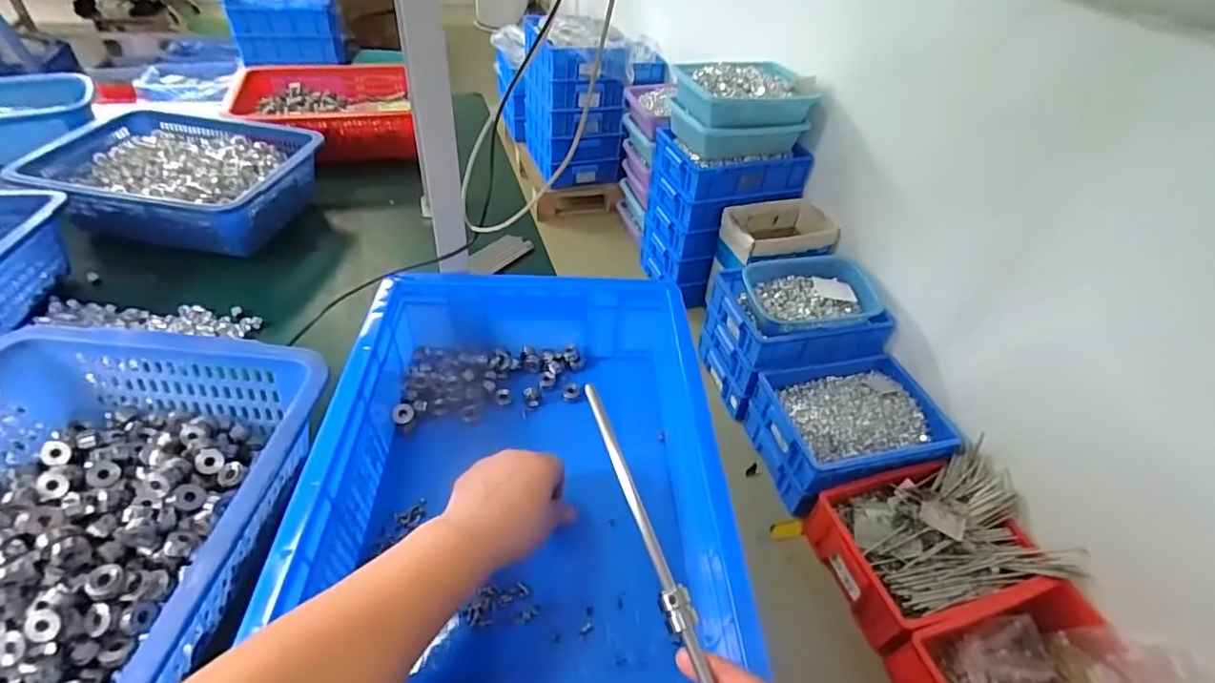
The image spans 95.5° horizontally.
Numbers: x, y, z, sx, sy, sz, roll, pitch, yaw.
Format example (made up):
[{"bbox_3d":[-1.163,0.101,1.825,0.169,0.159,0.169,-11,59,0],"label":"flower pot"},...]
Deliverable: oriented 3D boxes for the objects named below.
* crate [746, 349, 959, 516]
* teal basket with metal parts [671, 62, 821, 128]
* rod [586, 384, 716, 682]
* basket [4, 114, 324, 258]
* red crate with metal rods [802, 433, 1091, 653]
[{"bbox_3d":[0.632,0.224,1.454,0.453,0.170,0.339,-8,45,-16],"label":"crate"},{"bbox_3d":[0.413,-0.757,1.674,0.371,0.097,0.289,-10,46,-18],"label":"teal basket with metal parts"},{"bbox_3d":[0.024,0.116,0.340,0.016,0.008,0.202,-12,59,-20],"label":"rod"},{"bbox_3d":[-0.576,-0.224,0.763,0.313,0.080,0.233,7,43,0],"label":"basket"},{"bbox_3d":[0.733,0.442,1.241,0.471,0.151,0.335,-7,45,-14],"label":"red crate with metal rods"}]

